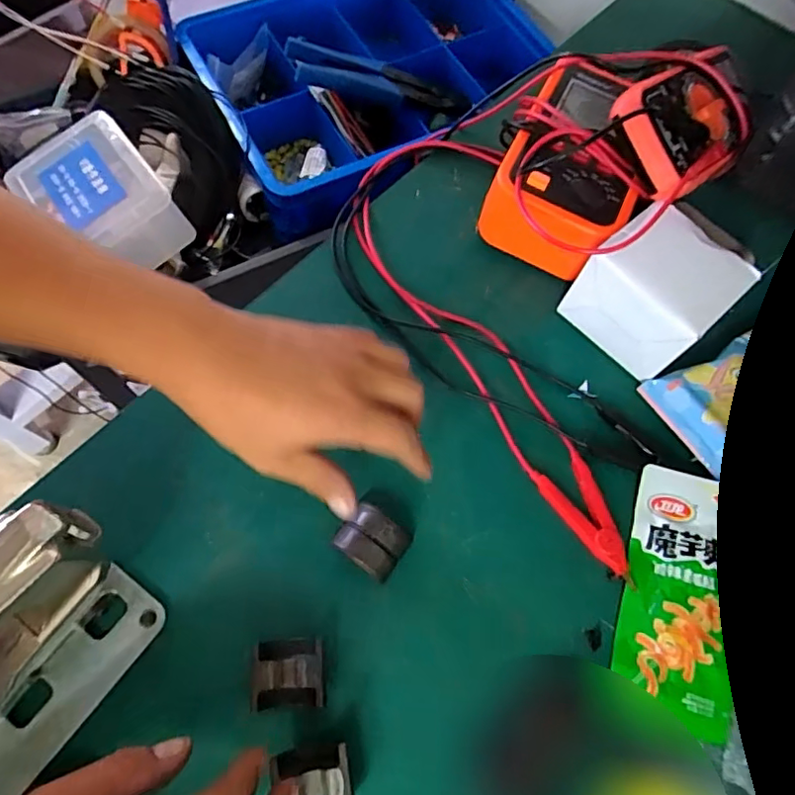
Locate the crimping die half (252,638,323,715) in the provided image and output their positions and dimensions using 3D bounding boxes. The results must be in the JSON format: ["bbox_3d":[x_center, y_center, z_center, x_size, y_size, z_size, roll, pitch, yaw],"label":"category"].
[{"bbox_3d":[-0.061,0.156,0.314,0.038,0.020,0.035,-1,68,-3],"label":"crimping die half"}]

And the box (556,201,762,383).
[{"bbox_3d":[0.180,-0.074,0.391,0.074,0.079,0.084,-39,74,-17],"label":"box"}]

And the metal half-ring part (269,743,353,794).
[{"bbox_3d":[-0.045,0.205,0.292,0.041,0.014,0.034,-9,67,-5],"label":"metal half-ring part"}]

